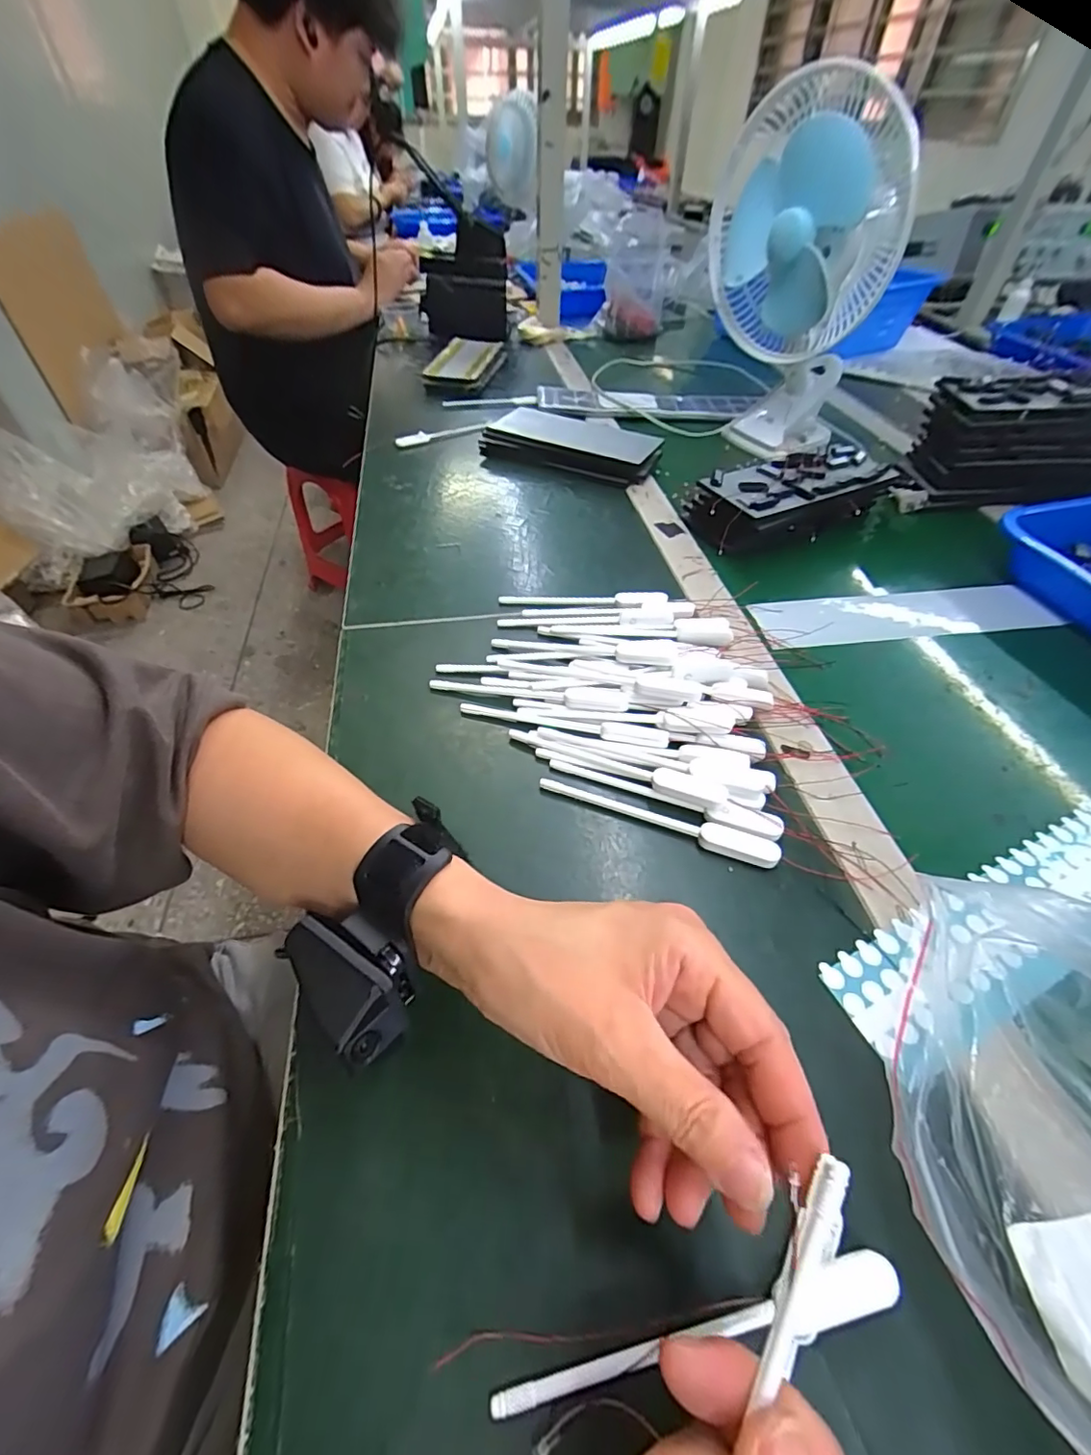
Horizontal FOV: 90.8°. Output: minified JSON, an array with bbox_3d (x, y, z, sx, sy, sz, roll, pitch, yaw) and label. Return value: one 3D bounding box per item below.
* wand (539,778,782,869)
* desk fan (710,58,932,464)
[{"bbox_3d":[0.065,0.055,0.325,0.144,0.008,0.015,17,50,12],"label":"wand"},{"bbox_3d":[0.281,-0.515,0.634,0.186,0.314,0.206,13,50,9],"label":"desk fan"}]

